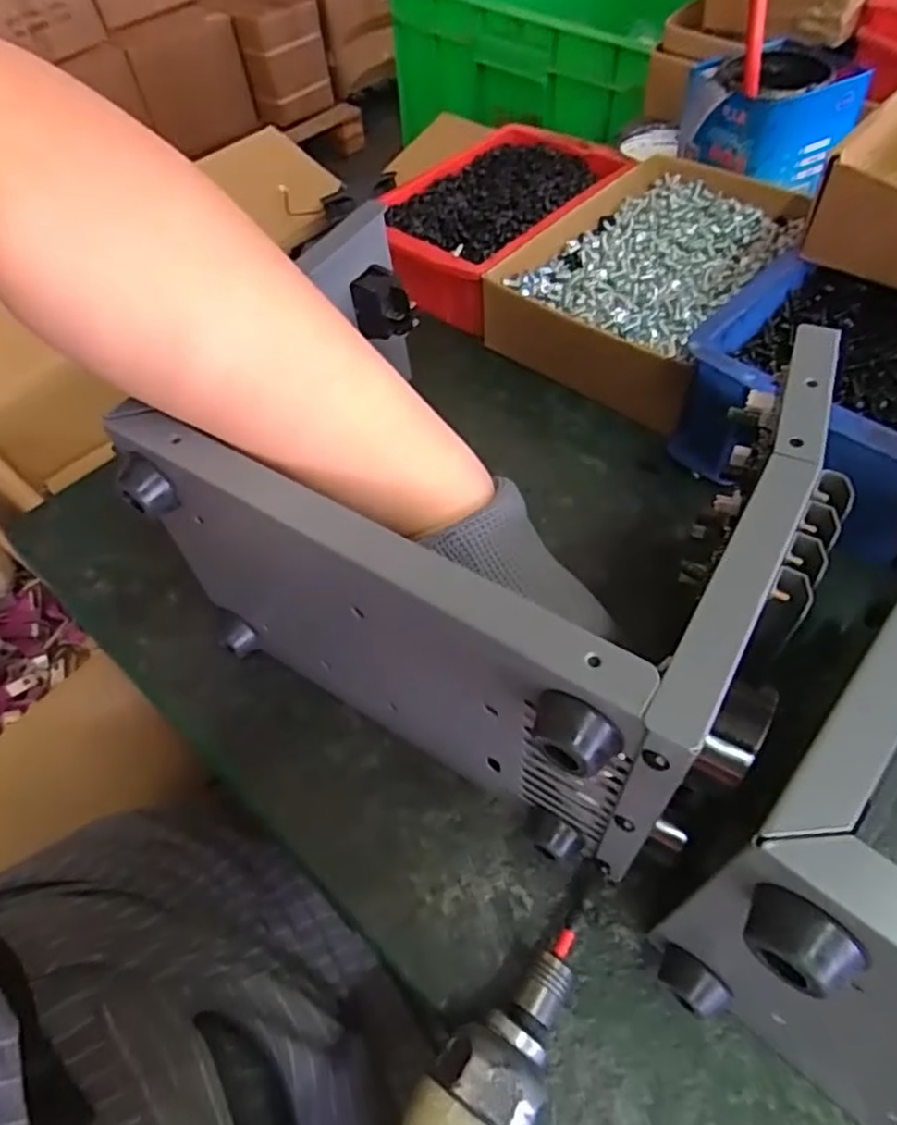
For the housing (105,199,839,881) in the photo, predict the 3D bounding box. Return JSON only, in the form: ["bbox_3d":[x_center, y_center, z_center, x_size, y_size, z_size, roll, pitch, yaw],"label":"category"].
[{"bbox_3d":[0.015,-0.012,0.301,0.223,0.144,0.176,28,59,21],"label":"housing"}]

